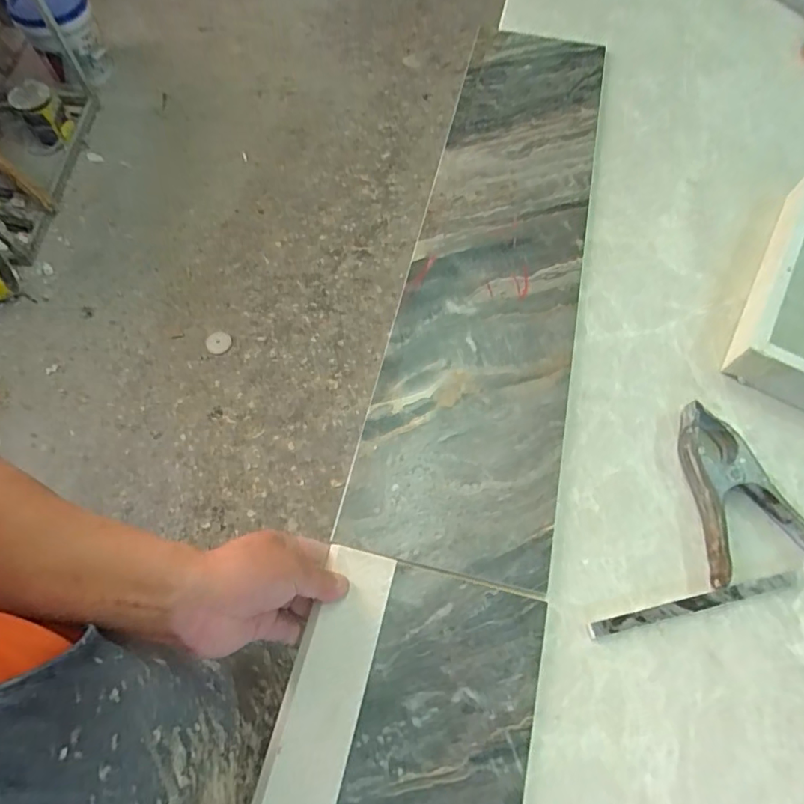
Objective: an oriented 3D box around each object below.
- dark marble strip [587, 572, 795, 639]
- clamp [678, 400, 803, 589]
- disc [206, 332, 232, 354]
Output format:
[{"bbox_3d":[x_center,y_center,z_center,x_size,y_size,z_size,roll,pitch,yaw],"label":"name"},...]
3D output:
[{"bbox_3d":[0.249,0.172,0.438,0.189,0.008,0.013,-12,66,-6],"label":"dark marble strip"},{"bbox_3d":[0.309,0.077,0.472,0.100,0.025,0.157,-6,66,-4],"label":"clamp"},{"bbox_3d":[-0.550,-0.177,1.548,0.073,0.008,0.068,0,89,-2],"label":"disc"}]

